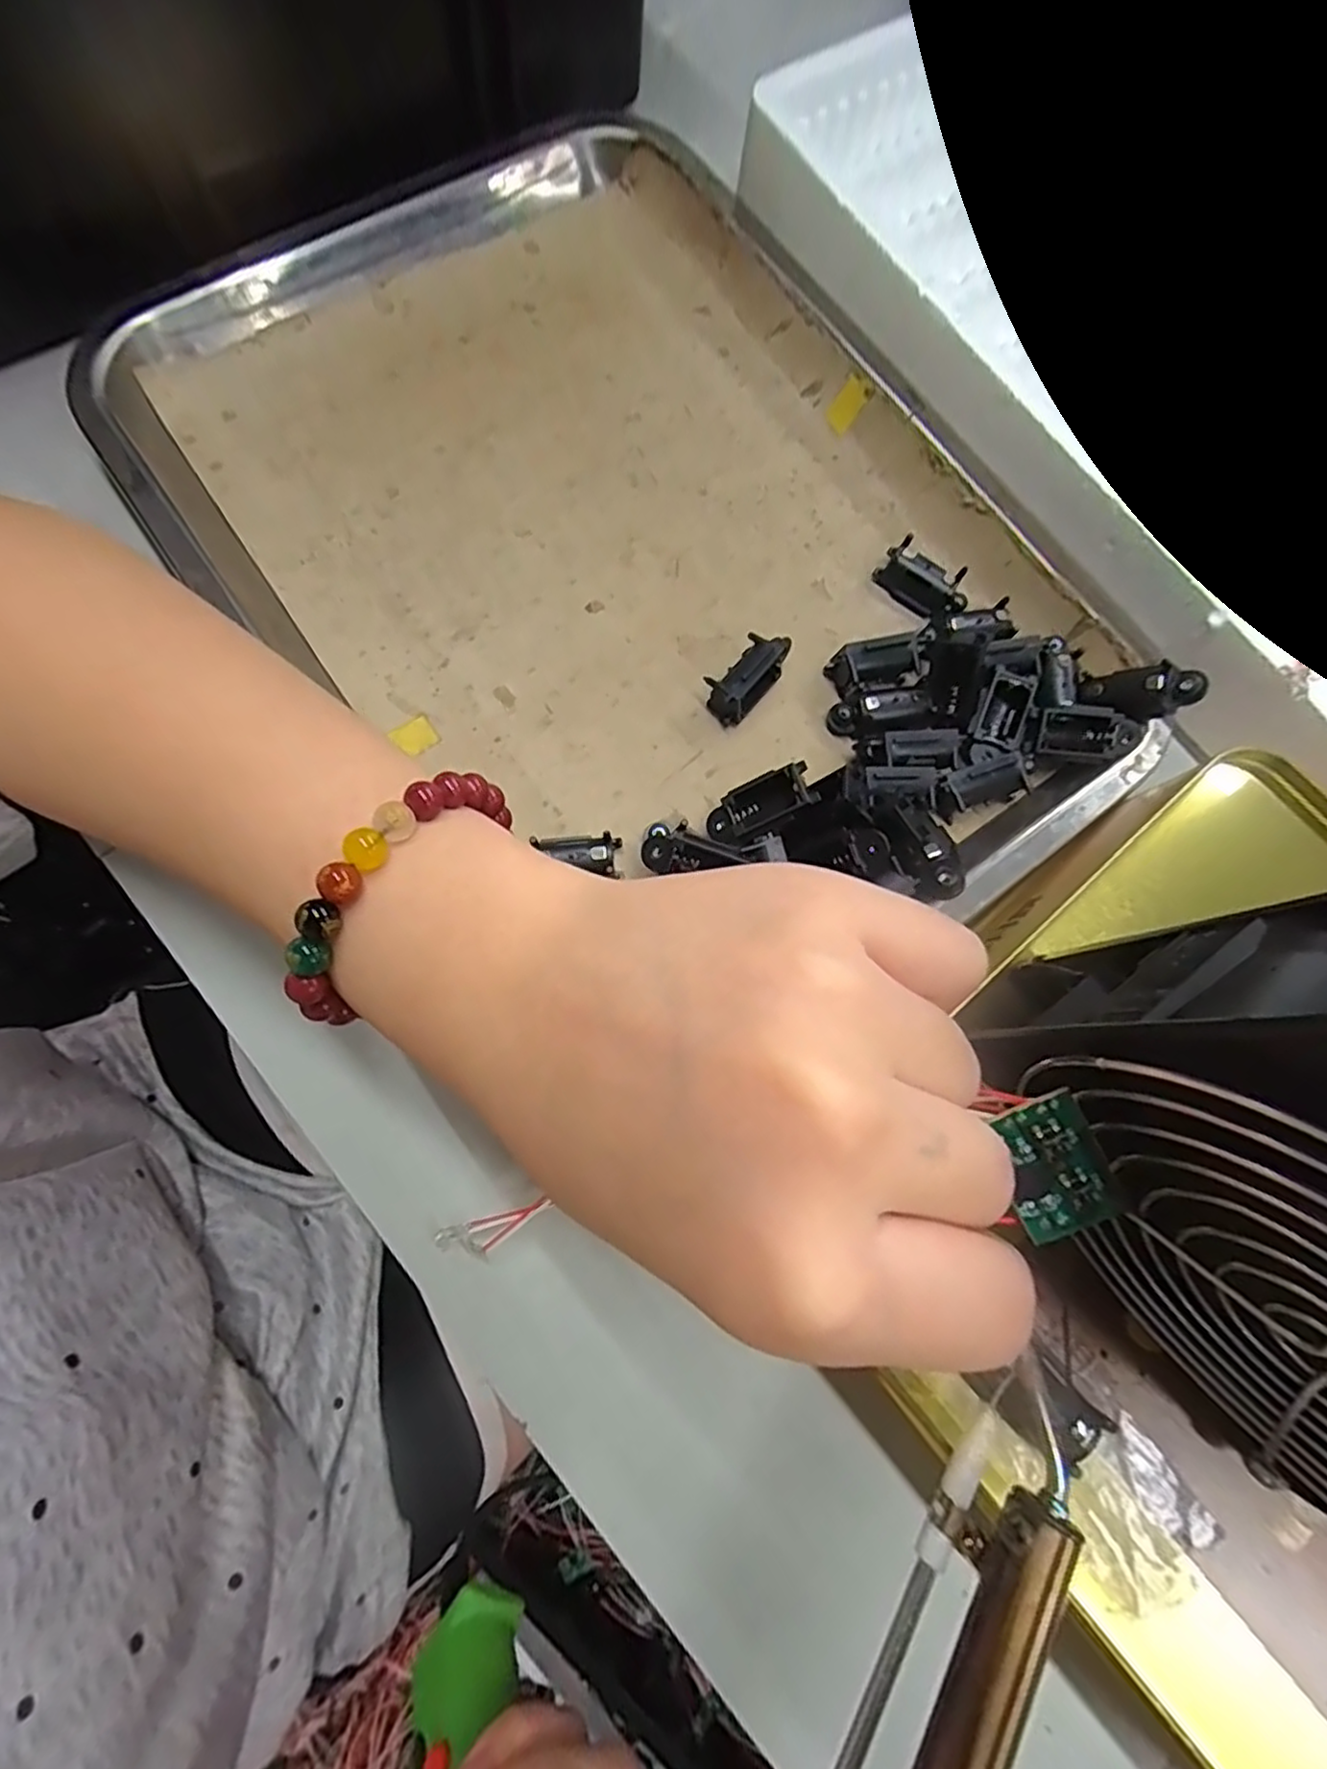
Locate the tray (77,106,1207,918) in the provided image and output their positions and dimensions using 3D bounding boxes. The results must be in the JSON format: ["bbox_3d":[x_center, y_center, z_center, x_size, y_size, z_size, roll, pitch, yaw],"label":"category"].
[{"bbox_3d":[-0.016,-0.121,0.249,0.247,0.029,0.336,-34,81,-9],"label":"tray"}]

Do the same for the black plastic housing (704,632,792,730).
[{"bbox_3d":[0.031,-0.075,0.242,0.016,0.019,0.035,42,79,7],"label":"black plastic housing"}]

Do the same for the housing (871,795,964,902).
[{"bbox_3d":[0.082,-0.012,0.219,0.015,0.008,0.037,-39,95,-9],"label":"housing"}]

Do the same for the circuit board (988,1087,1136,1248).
[{"bbox_3d":[0.074,0.054,0.131,0.019,0.004,0.029,-29,98,14],"label":"circuit board"}]

